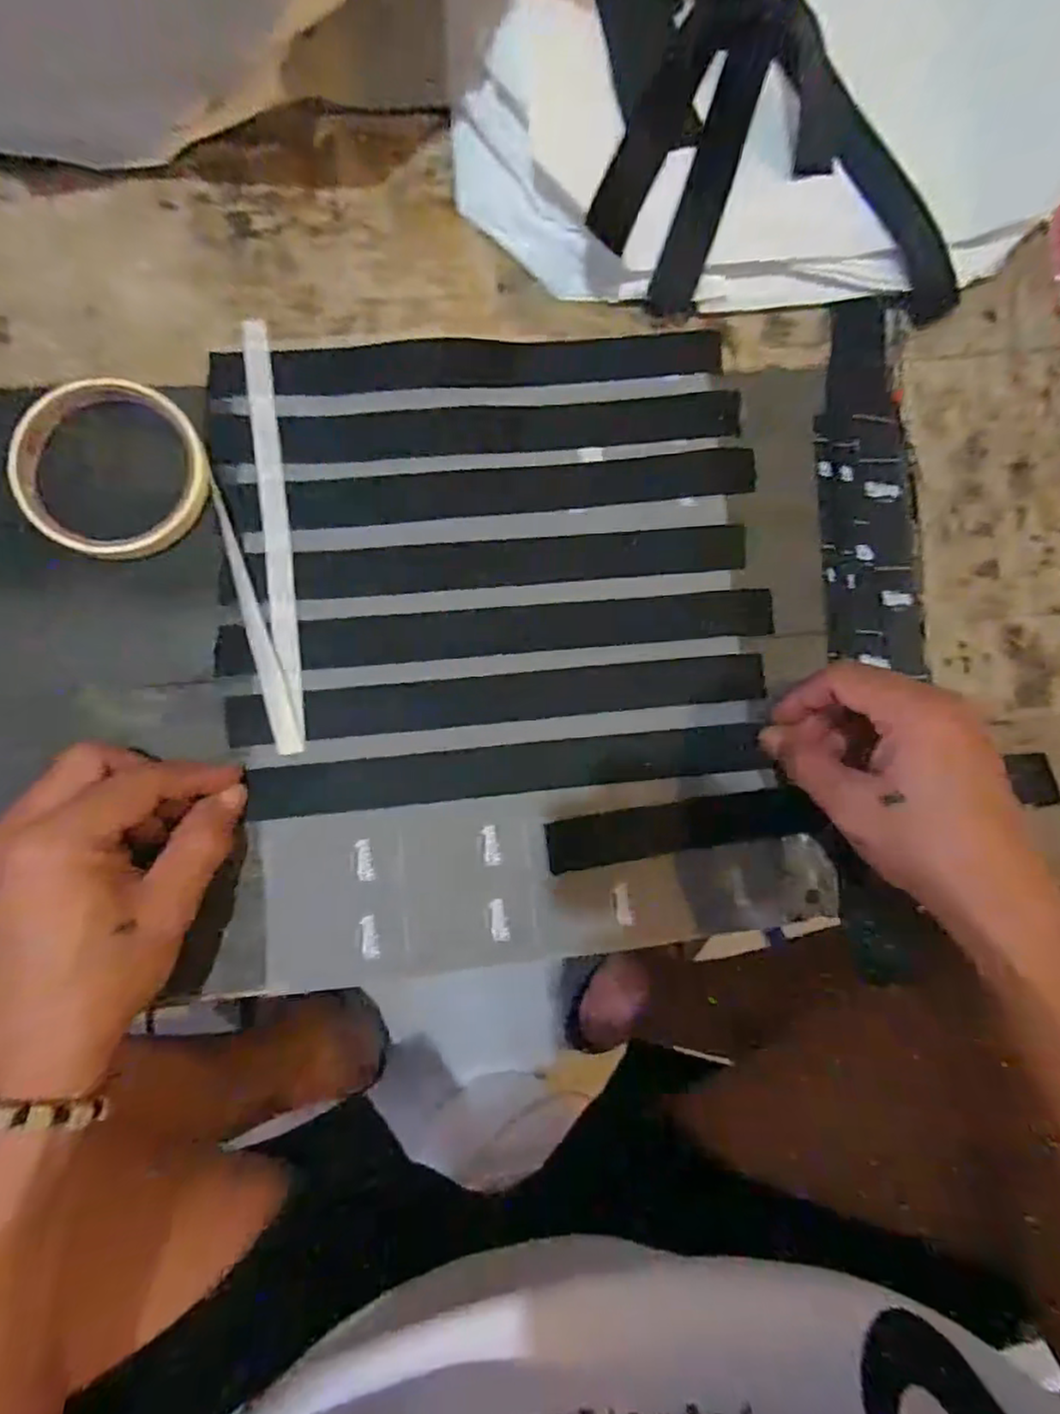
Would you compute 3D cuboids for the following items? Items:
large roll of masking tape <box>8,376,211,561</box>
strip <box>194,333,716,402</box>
[{"bbox_3d":[-0.204,-0.116,0.328,0.089,0.016,0.084,1,84,-7],"label":"large roll of masking tape"},{"bbox_3d":[-0.029,-0.186,0.366,0.274,0.008,0.027,-6,85,-8],"label":"strip"}]

